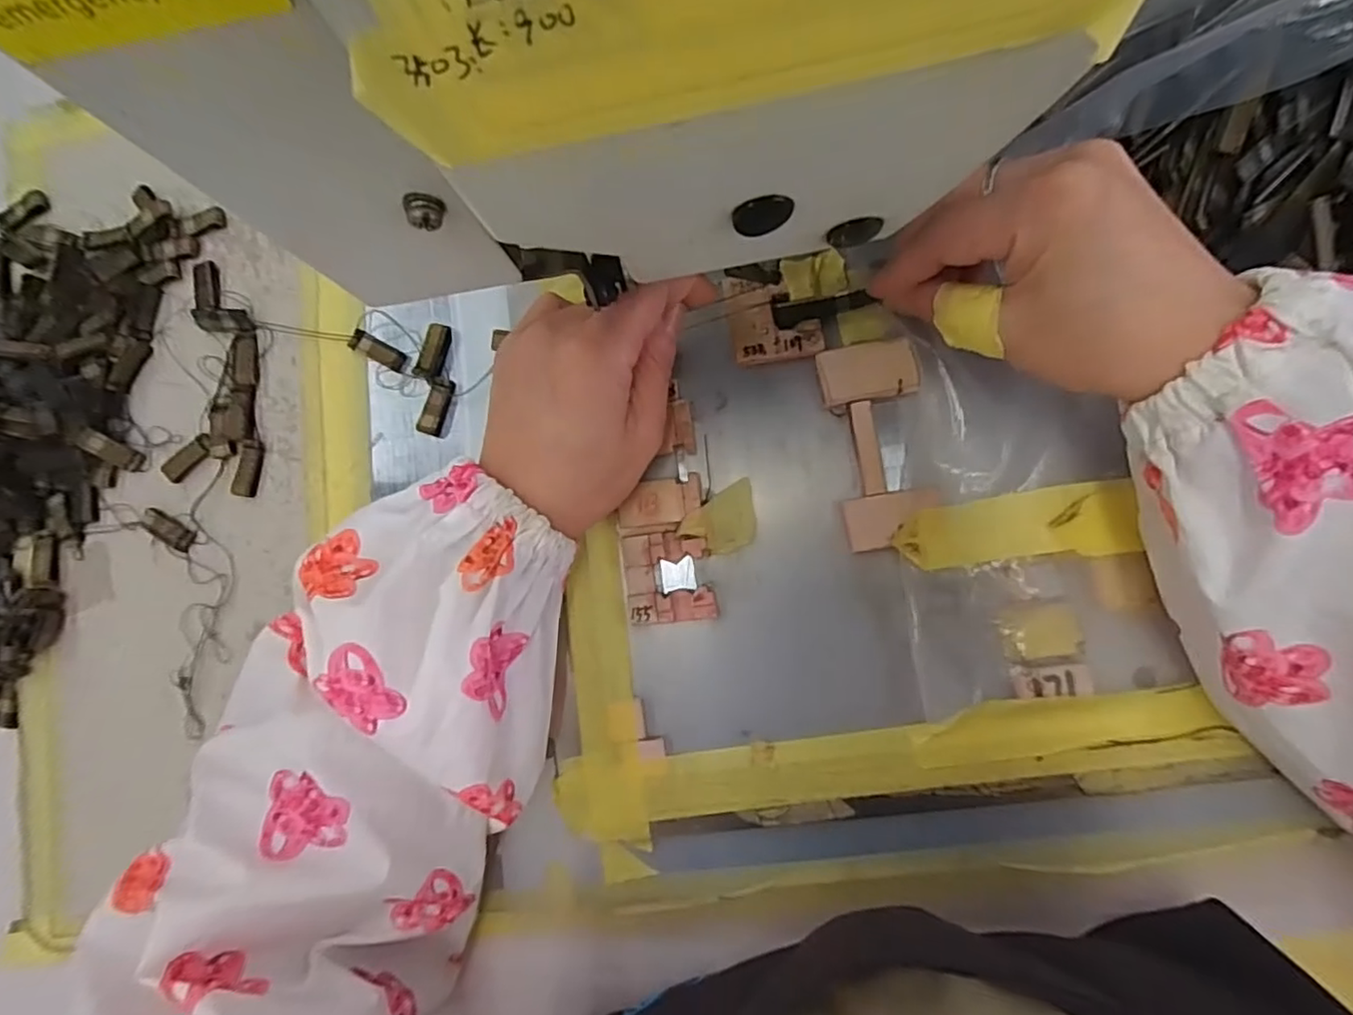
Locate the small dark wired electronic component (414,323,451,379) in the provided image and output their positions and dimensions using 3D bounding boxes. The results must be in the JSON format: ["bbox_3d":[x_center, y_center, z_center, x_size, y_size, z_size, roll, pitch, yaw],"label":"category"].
[{"bbox_3d":[-0.110,-0.071,0.279,0.012,0.004,0.024,15,87,8],"label":"small dark wired electronic component"}]

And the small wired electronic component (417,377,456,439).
[{"bbox_3d":[-0.109,-0.046,0.278,0.012,0.005,0.026,17,88,8],"label":"small wired electronic component"}]

